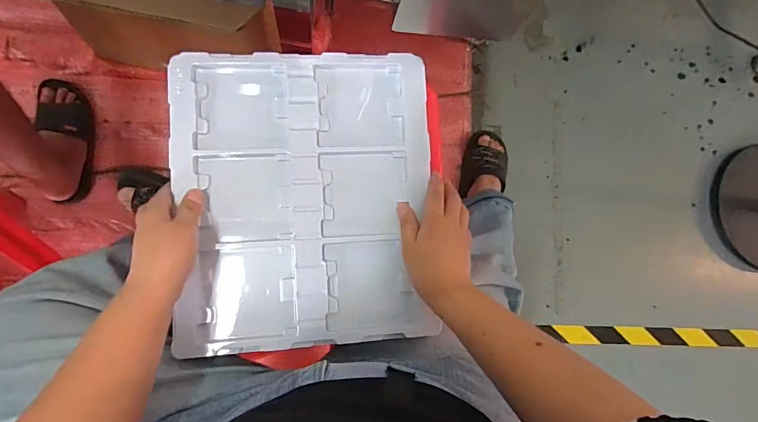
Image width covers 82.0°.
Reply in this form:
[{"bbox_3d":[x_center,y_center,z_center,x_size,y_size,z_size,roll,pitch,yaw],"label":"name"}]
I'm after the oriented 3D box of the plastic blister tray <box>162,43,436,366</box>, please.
[{"bbox_3d":[-0.079,-0.015,0.477,0.268,0.019,0.311,-2,85,-8],"label":"plastic blister tray"}]

